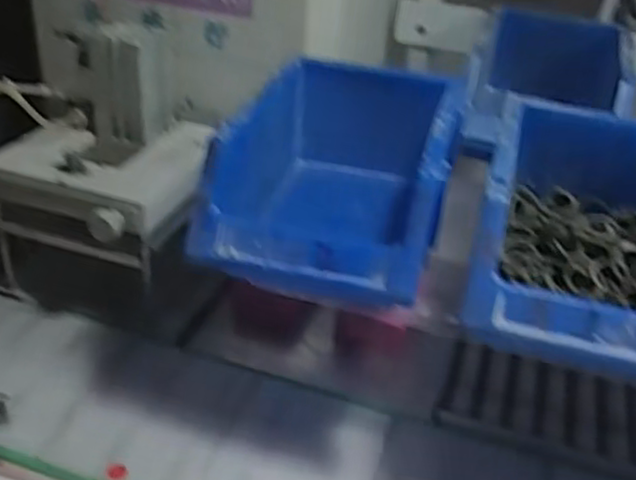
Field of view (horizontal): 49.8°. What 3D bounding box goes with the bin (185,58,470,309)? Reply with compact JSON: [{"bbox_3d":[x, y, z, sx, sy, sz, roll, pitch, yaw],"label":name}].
[{"bbox_3d":[0.016,-0.035,0.408,0.122,0.081,0.176,13,33,13],"label":"bin"}]

